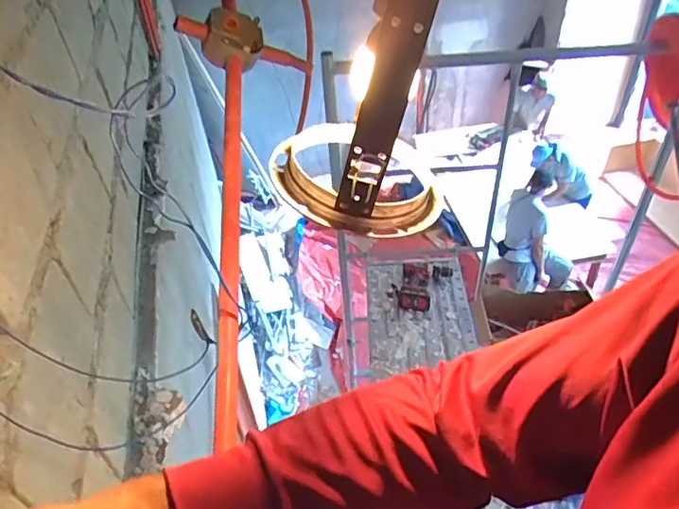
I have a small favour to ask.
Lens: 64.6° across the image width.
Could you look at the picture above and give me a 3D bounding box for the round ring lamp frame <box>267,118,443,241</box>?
[{"bbox_3d":[0.012,-0.061,0.433,0.142,0.030,0.120,15,45,7],"label":"round ring lamp frame"}]

